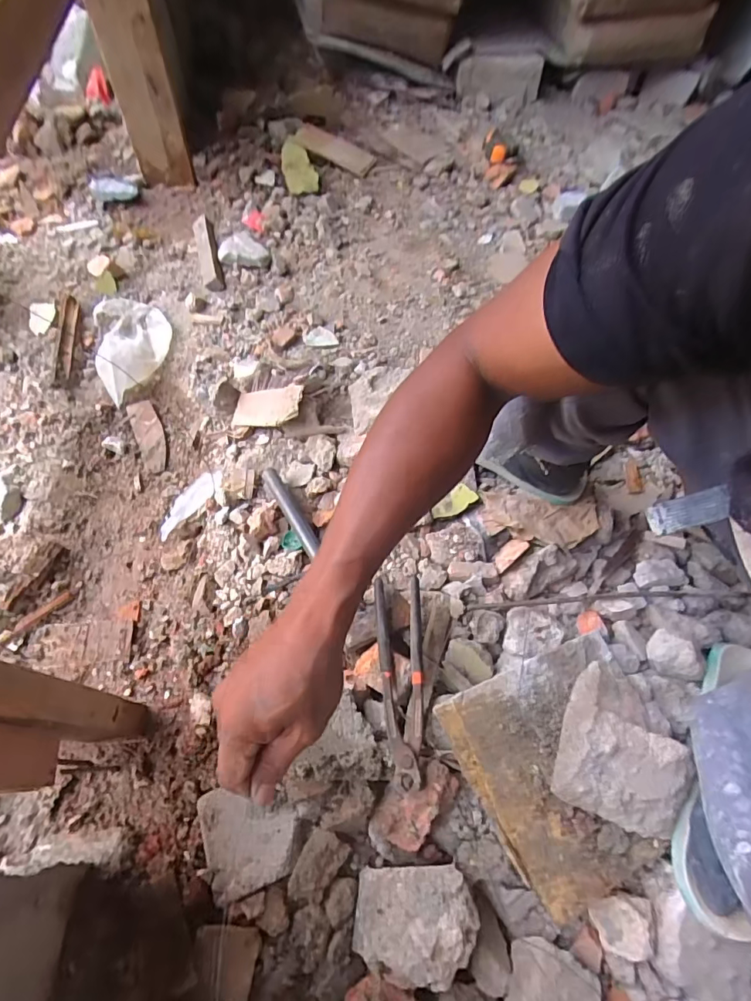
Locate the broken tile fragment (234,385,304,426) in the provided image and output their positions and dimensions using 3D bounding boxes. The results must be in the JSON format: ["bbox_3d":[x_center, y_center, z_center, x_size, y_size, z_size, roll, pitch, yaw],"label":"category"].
[{"bbox_3d":[-0.165,-0.144,0.721,0.107,0.009,0.066,2,73,20],"label":"broken tile fragment"}]

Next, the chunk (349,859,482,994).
[{"bbox_3d":[0.037,0.387,0.429,0.108,0.050,0.089,-1,61,-4],"label":"chunk"}]

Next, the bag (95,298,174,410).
[{"bbox_3d":[-0.412,-0.269,0.804,0.109,0.090,0.197,-13,62,-11],"label":"bag"}]

